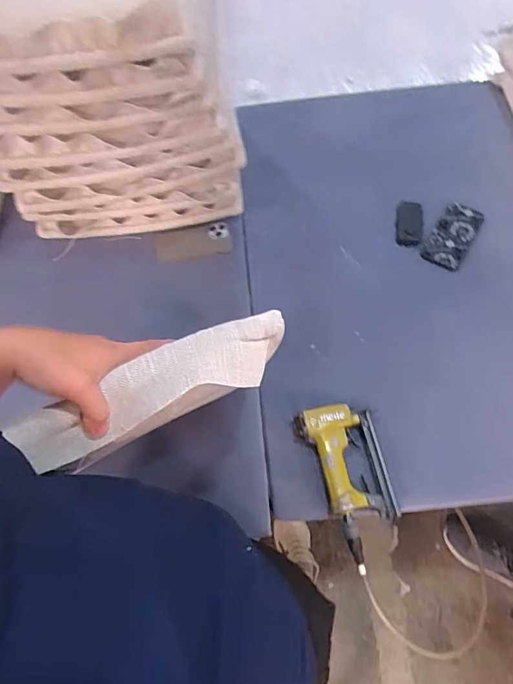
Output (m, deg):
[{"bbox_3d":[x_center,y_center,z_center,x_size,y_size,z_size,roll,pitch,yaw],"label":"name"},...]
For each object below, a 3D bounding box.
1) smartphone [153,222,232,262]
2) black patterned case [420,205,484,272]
[{"bbox_3d":[-0.136,-0.213,0.979,0.159,0.010,0.068,-9,80,-6],"label":"smartphone"},{"bbox_3d":[0.417,-0.227,0.959,0.081,0.012,0.172,28,70,15],"label":"black patterned case"}]

